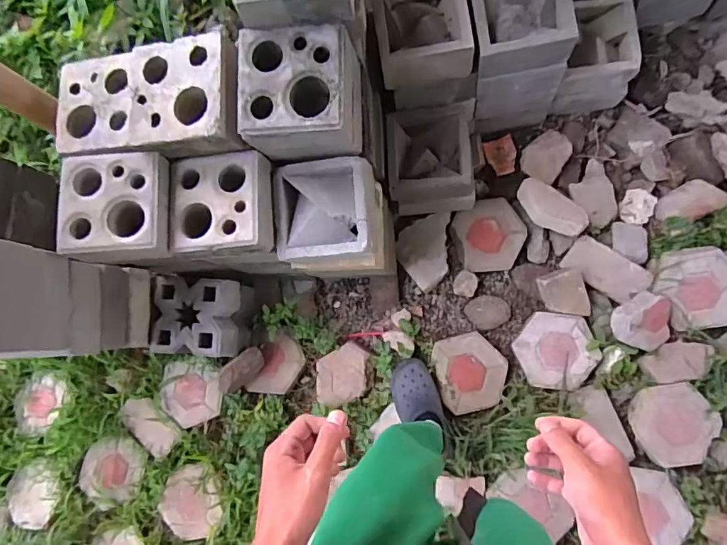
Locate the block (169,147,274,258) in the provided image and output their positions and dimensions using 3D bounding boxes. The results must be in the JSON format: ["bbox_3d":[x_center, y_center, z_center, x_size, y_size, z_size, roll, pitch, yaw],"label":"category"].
[{"bbox_3d":[-0.292,-0.130,1.001,0.220,0.084,0.194,-4,82,3],"label":"block"}]

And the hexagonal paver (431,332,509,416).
[{"bbox_3d":[0.288,0.266,1.277,0.176,0.034,0.196,-15,82,1],"label":"hexagonal paver"}]

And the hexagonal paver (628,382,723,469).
[{"bbox_3d":[0.809,0.391,1.234,0.197,0.037,0.204,-12,82,2],"label":"hexagonal paver"}]

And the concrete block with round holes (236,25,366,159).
[{"bbox_3d":[-0.118,-0.339,0.921,0.219,0.157,0.216,-1,82,3],"label":"concrete block with round holes"}]

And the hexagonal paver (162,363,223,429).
[{"bbox_3d":[-0.510,0.357,1.411,0.187,0.048,0.182,8,94,11],"label":"hexagonal paver"}]

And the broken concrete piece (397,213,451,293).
[{"bbox_3d":[0.170,-0.055,1.353,0.141,0.056,0.213,2,99,21],"label":"broken concrete piece"}]

